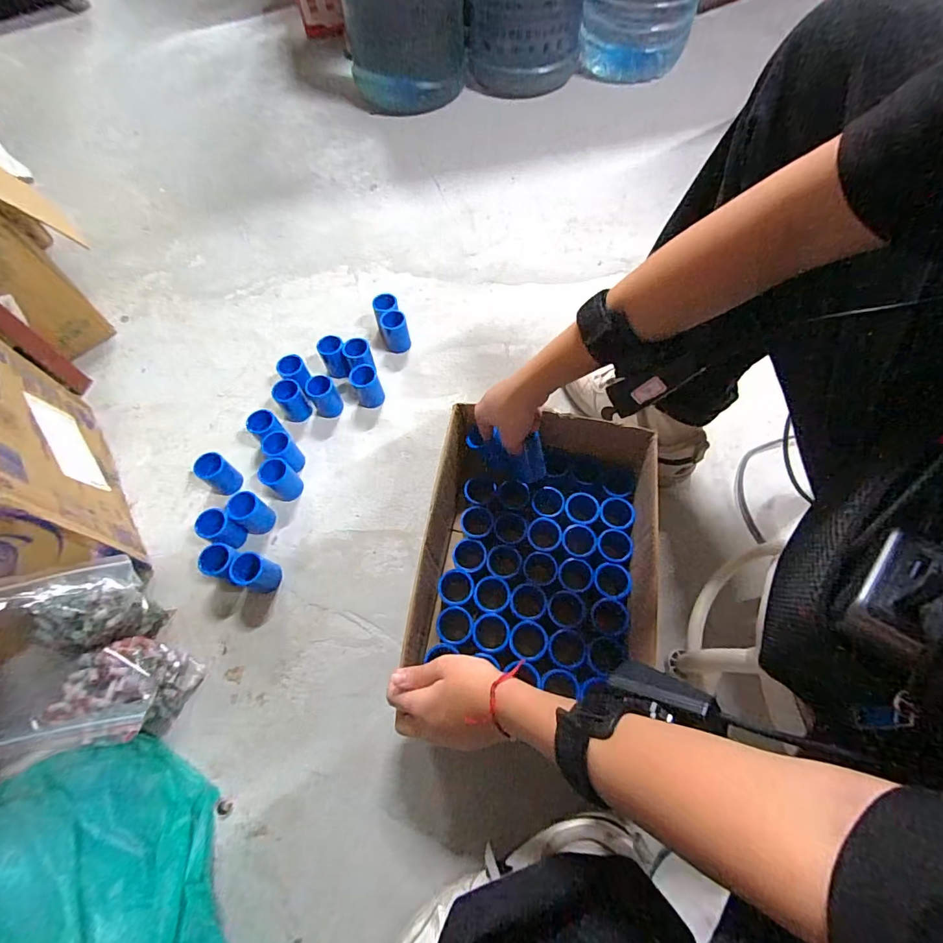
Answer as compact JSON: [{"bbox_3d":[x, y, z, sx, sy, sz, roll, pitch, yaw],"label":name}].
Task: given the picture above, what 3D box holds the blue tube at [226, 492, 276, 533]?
[{"bbox_3d":[-0.280,0.054,0.579,0.039,0.054,0.036,-1,61,2],"label":"blue tube"}]

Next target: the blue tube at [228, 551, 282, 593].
[{"bbox_3d":[-0.260,0.122,0.551,0.043,0.045,0.039,18,64,11],"label":"blue tube"}]

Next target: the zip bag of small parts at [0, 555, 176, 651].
[{"bbox_3d":[-0.403,0.142,0.476,0.102,0.162,0.073,-33,67,-14],"label":"zip bag of small parts"}]

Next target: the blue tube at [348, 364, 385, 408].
[{"bbox_3d":[-0.150,-0.123,0.657,0.041,0.050,0.042,-21,65,-9],"label":"blue tube"}]

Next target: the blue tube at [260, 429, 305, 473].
[{"bbox_3d":[-0.255,-0.024,0.622,0.039,0.053,0.045,-37,68,-16],"label":"blue tube"}]

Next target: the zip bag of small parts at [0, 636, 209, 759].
[{"bbox_3d":[-0.370,0.222,0.462,0.138,0.125,0.096,-9,63,-3],"label":"zip bag of small parts"}]

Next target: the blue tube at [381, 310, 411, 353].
[{"bbox_3d":[-0.117,-0.215,0.705,0.038,0.056,0.037,-1,61,2],"label":"blue tube"}]

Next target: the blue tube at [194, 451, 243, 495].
[{"bbox_3d":[-0.333,0.004,0.603,0.040,0.059,0.039,0,63,1],"label":"blue tube"}]

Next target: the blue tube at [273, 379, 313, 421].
[{"bbox_3d":[-0.258,-0.100,0.656,0.036,0.057,0.038,-1,61,2],"label":"blue tube"}]

